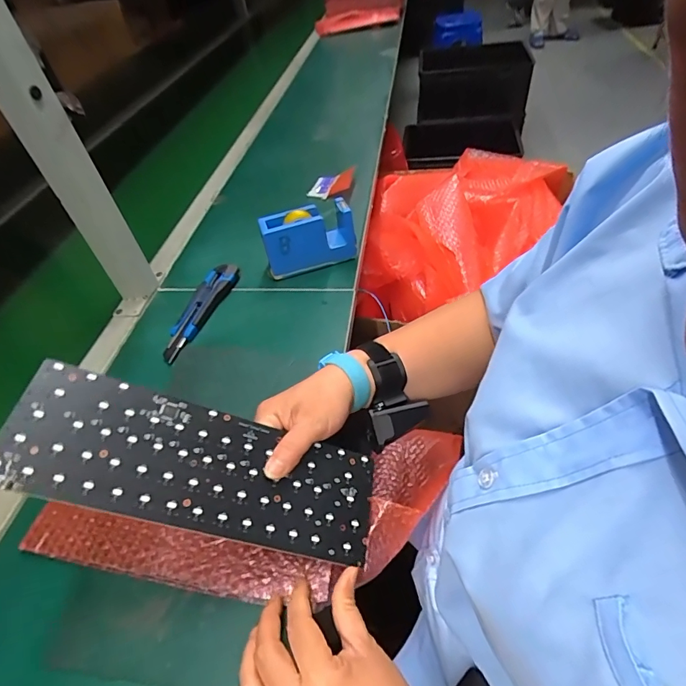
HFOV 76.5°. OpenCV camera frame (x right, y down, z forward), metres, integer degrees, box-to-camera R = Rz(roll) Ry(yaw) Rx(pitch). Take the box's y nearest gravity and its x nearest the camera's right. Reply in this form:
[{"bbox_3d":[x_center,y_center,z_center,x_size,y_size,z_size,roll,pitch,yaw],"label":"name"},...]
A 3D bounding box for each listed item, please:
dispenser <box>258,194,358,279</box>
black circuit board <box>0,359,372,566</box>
[{"bbox_3d":[-0.049,-0.153,0.632,0.132,0.080,0.053,-18,47,-9],"label":"dispenser"},{"bbox_3d":[-0.104,0.097,0.341,0.276,0.004,0.093,21,54,-16],"label":"black circuit board"}]

